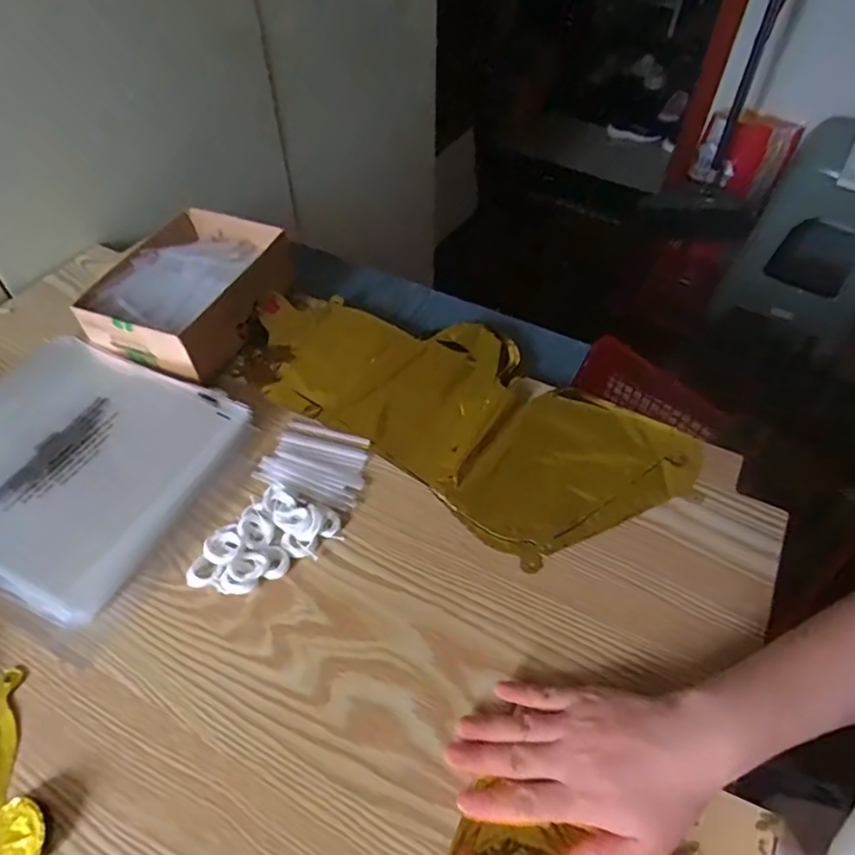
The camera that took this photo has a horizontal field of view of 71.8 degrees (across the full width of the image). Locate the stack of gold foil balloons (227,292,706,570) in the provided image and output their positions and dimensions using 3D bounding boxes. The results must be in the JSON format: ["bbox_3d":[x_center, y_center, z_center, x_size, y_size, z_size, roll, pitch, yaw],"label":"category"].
[{"bbox_3d":[0.021,-0.029,0.555,0.419,0.020,0.198,31,57,22],"label":"stack of gold foil balloons"}]

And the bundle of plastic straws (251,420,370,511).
[{"bbox_3d":[-0.095,0.029,0.515,0.092,0.009,0.076,16,53,12],"label":"bundle of plastic straws"}]

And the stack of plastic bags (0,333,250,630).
[{"bbox_3d":[-0.312,0.024,0.502,0.242,0.028,0.214,20,54,15],"label":"stack of plastic bags"}]

